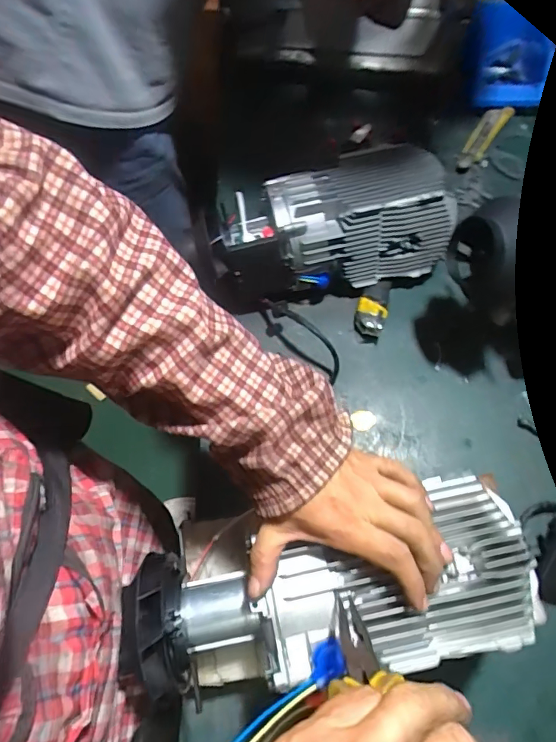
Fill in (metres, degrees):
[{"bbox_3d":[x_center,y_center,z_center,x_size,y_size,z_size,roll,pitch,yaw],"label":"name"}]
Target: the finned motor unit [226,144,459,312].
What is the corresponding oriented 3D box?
[{"bbox_3d":[0.063,-0.177,0.592,0.280,0.137,0.121,-12,67,-2],"label":"finned motor unit"}]

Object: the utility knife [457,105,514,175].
[{"bbox_3d":[0.318,-0.365,0.718,0.033,0.014,0.151,33,73,16],"label":"utility knife"}]

